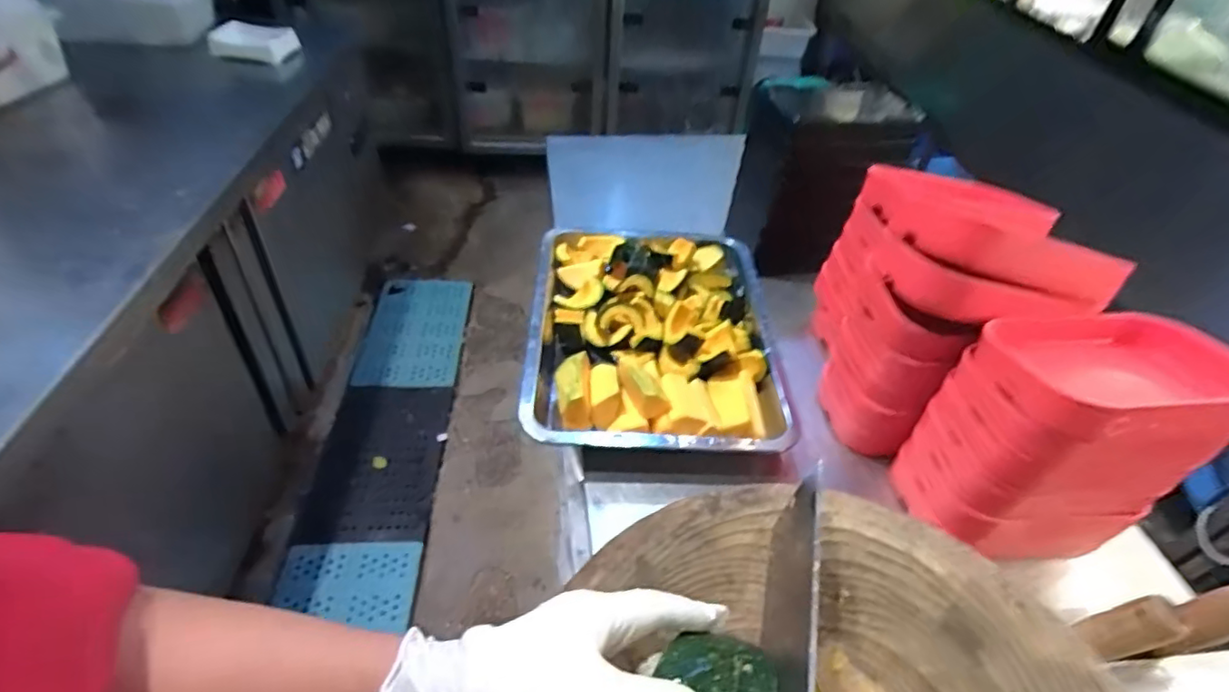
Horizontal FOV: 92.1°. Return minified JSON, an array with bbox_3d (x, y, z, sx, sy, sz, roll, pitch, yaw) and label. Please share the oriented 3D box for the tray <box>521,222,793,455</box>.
[{"bbox_3d":[0.048,-0.019,0.713,0.289,0.064,0.356,2,43,-3],"label":"tray"}]

